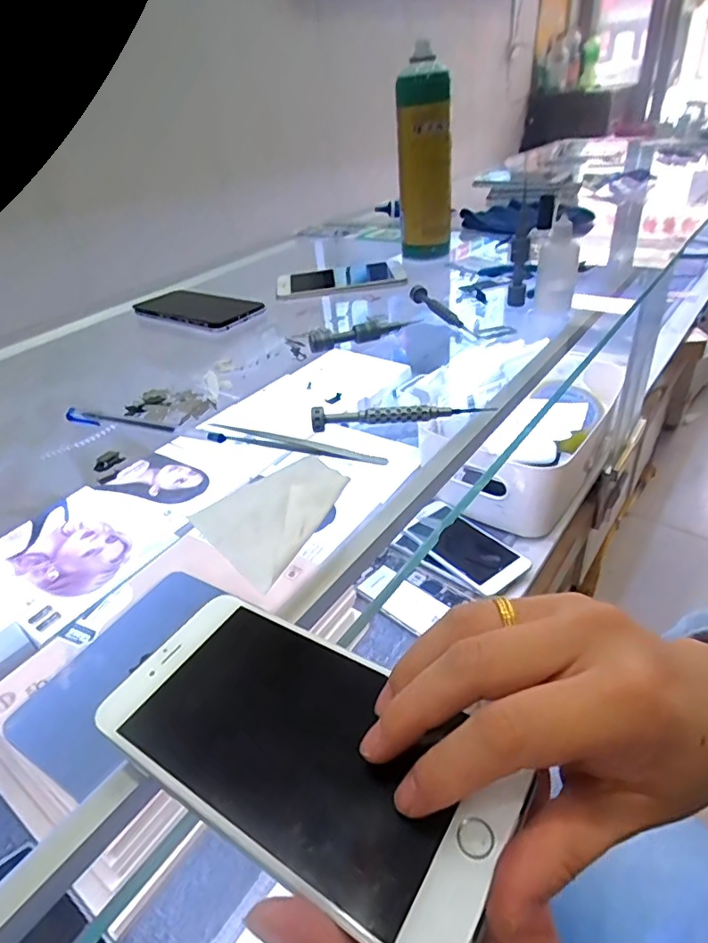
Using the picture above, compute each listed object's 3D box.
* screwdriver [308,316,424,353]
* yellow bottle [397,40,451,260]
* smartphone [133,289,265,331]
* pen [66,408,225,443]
[{"bbox_3d":[0.009,-0.132,0.509,0.106,0.016,0.016,-14,36,-9],"label":"screwdriver"},{"bbox_3d":[0.085,-0.375,0.659,0.060,0.214,0.052,-5,36,3],"label":"yellow bottle"},{"bbox_3d":[-0.179,-0.187,0.620,0.148,0.013,0.075,15,41,28],"label":"smartphone"},{"bbox_3d":[-0.160,-0.035,0.414,0.145,0.007,0.008,9,39,21],"label":"pen"}]

